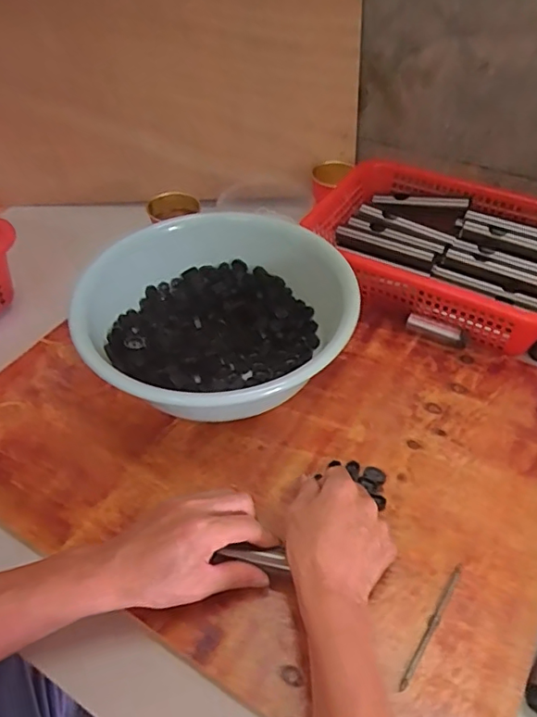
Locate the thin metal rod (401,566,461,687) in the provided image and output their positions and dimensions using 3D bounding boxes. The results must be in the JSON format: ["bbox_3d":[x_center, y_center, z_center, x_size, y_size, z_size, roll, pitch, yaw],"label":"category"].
[{"bbox_3d":[0.135,0.218,0.451,0.007,0.004,0.114,25,54,24],"label":"thin metal rod"}]

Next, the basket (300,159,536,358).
[{"bbox_3d":[0.236,-0.146,0.734,0.337,0.078,0.245,21,52,21],"label":"basket"}]

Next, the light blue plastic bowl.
[{"bbox_3d":[-0.056,-0.043,0.620,0.280,0.096,0.288,-2,48,2],"label":"light blue plastic bowl"}]

